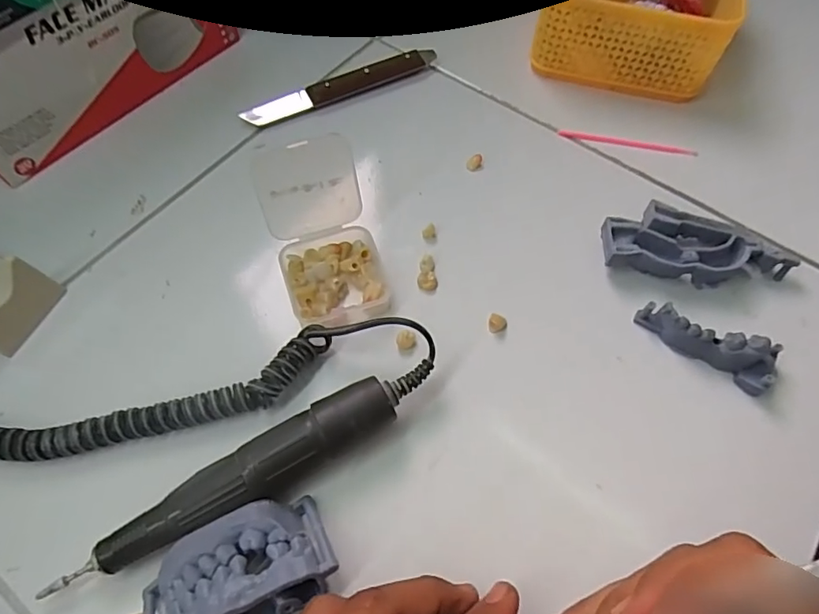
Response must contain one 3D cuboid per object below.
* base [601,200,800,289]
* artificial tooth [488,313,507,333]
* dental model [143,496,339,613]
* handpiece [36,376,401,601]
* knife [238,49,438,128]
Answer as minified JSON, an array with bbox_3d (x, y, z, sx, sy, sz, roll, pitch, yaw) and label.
[{"bbox_3d":[0.169,-0.037,0.312,0.109,0.024,0.046,8,62,3],"label":"base"},{"bbox_3d":[0.050,0.010,0.297,0.010,0.007,0.011,0,62,-1],"label":"artificial tooth"},{"bbox_3d":[-0.075,0.115,0.223,0.081,0.032,0.049,-23,65,-12],"label":"dental model"},{"bbox_3d":[-0.081,0.081,0.242,0.164,0.028,0.024,-26,66,-14],"label":"handpiece"},{"bbox_3d":[-0.048,-0.163,0.382,0.150,0.018,0.013,-23,65,-13],"label":"knife"}]

